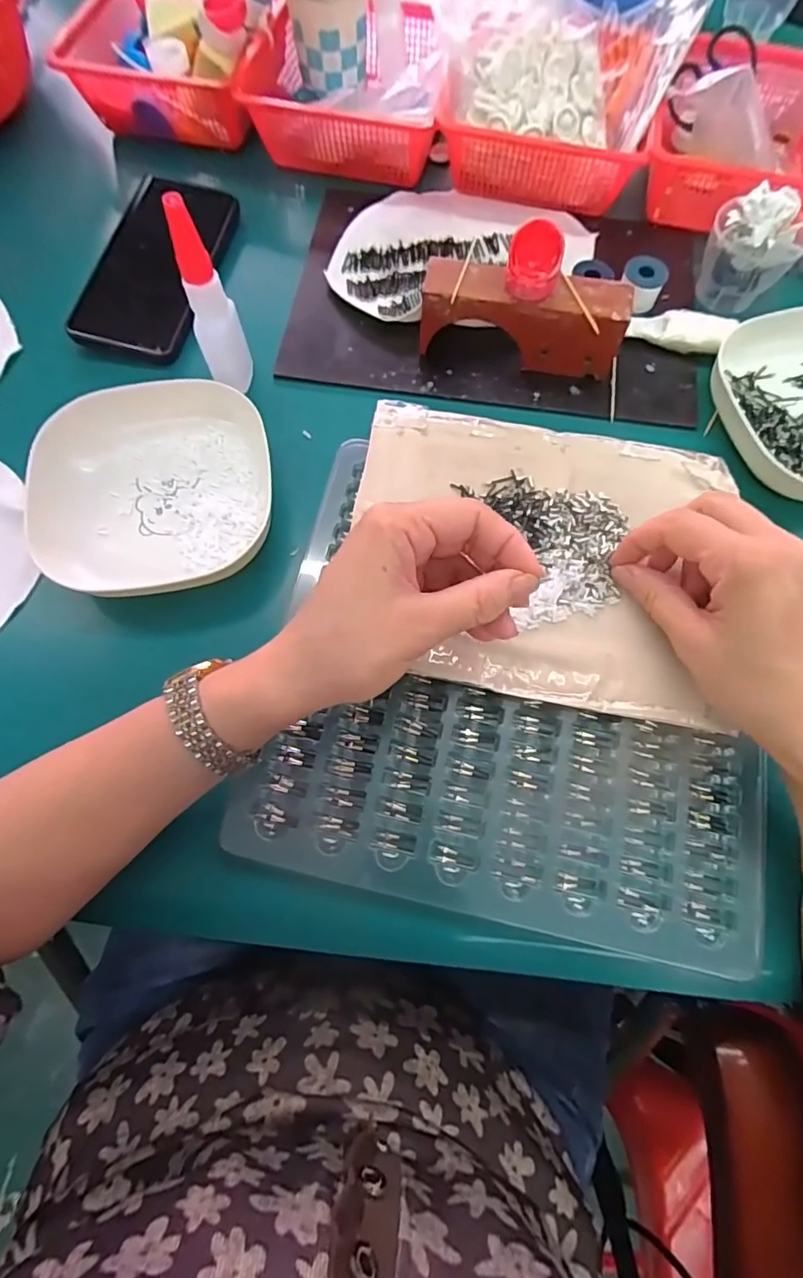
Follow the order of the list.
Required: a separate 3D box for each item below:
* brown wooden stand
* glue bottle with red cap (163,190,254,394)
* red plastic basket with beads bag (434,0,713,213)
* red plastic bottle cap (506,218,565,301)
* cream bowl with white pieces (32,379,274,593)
[{"bbox_3d":[0.082,-0.214,0.358,0.131,0.052,0.032,12,71,3],"label":"brown wooden stand"},{"bbox_3d":[-0.115,-0.196,0.316,0.022,0.107,0.030,10,71,3],"label":"glue bottle with red cap"},{"bbox_3d":[0.123,-0.420,0.407,0.162,0.080,0.138,15,71,4],"label":"red plastic basket with beads bag"},{"bbox_3d":[0.082,-0.230,0.322,0.031,0.029,0.027,14,71,4],"label":"red plastic bottle cap"},{"bbox_3d":[-0.153,-0.096,0.326,0.133,0.028,0.137,-9,71,-4],"label":"cream bowl with white pieces"}]

